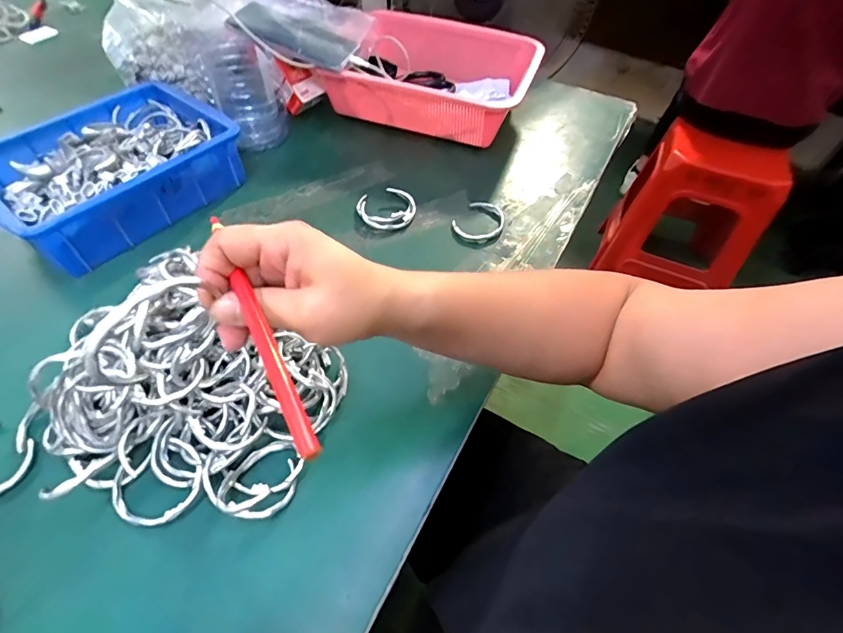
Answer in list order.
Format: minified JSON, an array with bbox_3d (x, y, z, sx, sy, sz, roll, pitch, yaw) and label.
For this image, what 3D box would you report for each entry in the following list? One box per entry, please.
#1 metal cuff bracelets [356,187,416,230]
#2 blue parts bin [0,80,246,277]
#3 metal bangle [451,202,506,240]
[{"bbox_3d":[-0.040,-0.127,0.524,0.066,0.017,0.060,-16,55,-15],"label":"metal cuff bracelets"},{"bbox_3d":[-0.351,-0.168,0.502,0.172,0.078,0.236,35,58,21],"label":"blue parts bin"},{"bbox_3d":[0.071,-0.113,0.521,0.053,0.007,0.065,27,56,17],"label":"metal bangle"}]

